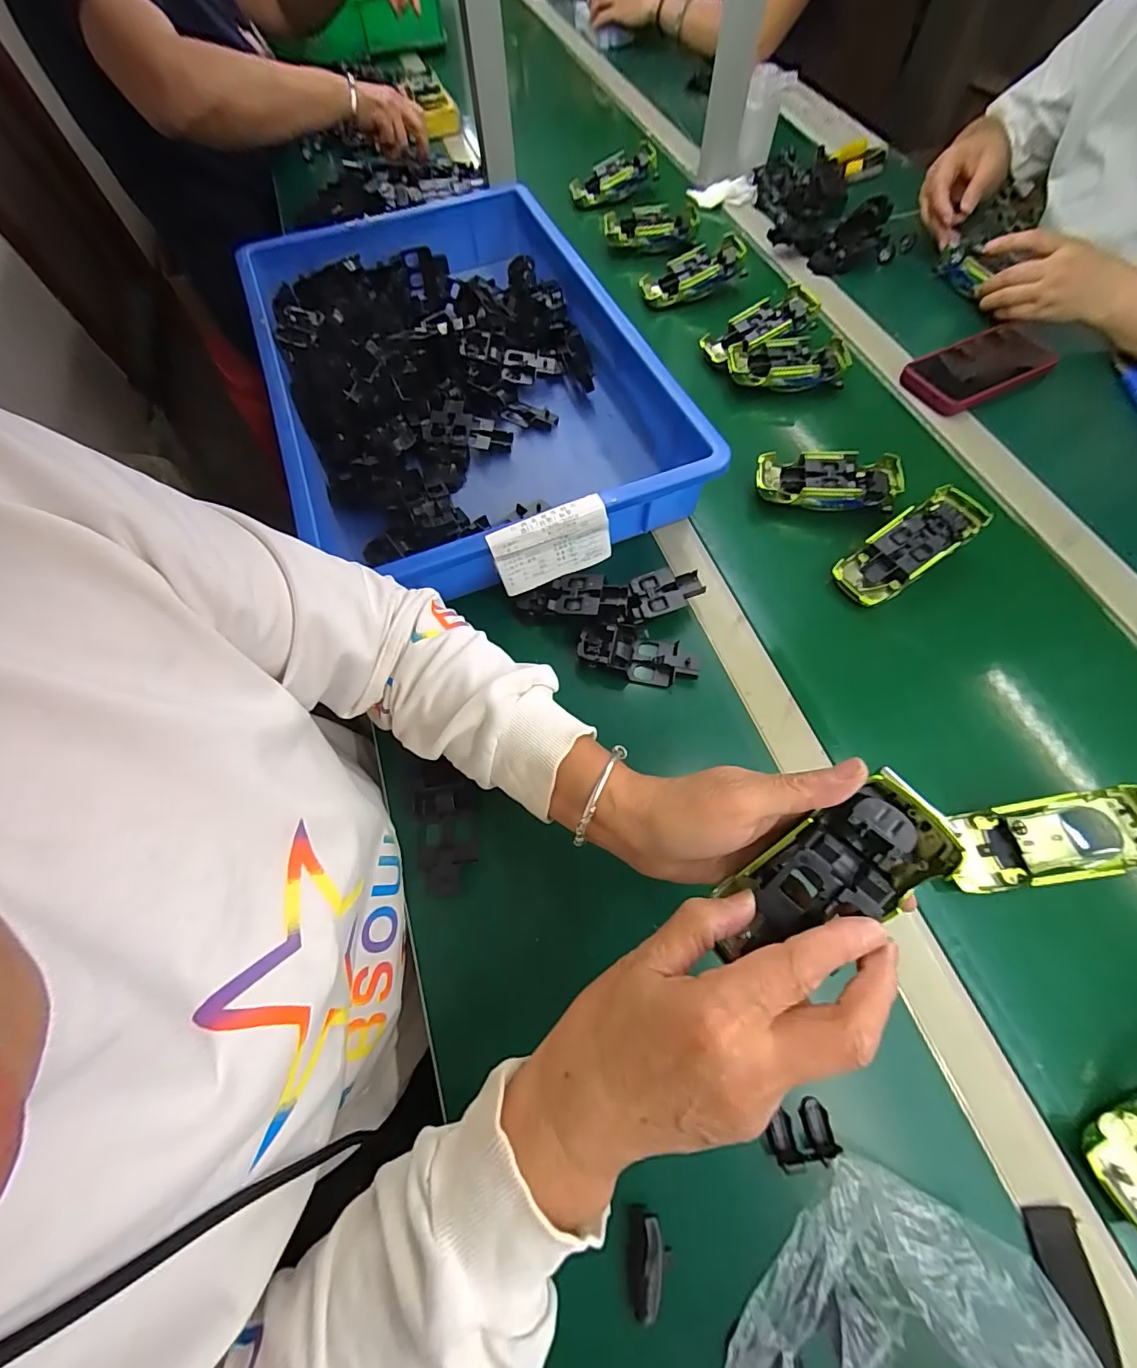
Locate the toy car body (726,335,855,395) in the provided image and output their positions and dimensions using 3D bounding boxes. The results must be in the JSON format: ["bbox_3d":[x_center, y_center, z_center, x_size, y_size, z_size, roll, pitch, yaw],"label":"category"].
[{"bbox_3d":[0.253,-0.372,0.563,0.133,0.025,0.062,3,66,4],"label":"toy car body"}]

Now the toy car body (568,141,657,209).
[{"bbox_3d":[0.069,-0.775,0.746,0.131,0.047,0.033,-12,65,13],"label":"toy car body"}]

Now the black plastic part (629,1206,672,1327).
[{"bbox_3d":[0.045,0.315,0.263,0.023,0.012,0.040,-4,66,0],"label":"black plastic part"}]

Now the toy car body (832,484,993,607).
[{"bbox_3d":[0.313,-0.127,0.444,0.138,0.021,0.052,-36,69,3],"label":"toy car body"}]

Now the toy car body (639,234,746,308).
[{"bbox_3d":[0.161,-0.538,0.638,0.135,0.032,0.060,-19,66,11],"label":"toy car body"}]

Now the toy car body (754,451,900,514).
[{"bbox_3d":[0.259,-0.199,0.489,0.135,0.040,0.056,12,67,8],"label":"toy car body"}]

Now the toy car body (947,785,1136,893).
[{"bbox_3d":[0.337,0.110,0.343,0.132,0.032,0.053,-17,66,10],"label":"toy car body"}]

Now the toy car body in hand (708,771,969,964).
[{"bbox_3d":[0.125,0.093,0.239,0.113,0.035,0.048,-30,68,2],"label":"toy car body in hand"}]

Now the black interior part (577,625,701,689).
[{"bbox_3d":[0.061,-0.028,0.420,0.101,0.022,0.049,10,67,7],"label":"black interior part"}]

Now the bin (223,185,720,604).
[{"bbox_3d":[-0.125,-0.344,0.535,0.356,0.083,0.582,-22,67,-7],"label":"bin"}]

